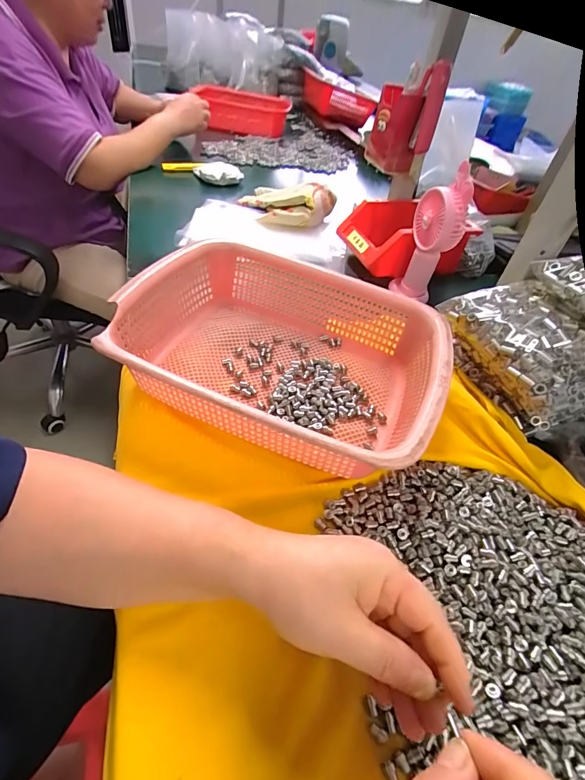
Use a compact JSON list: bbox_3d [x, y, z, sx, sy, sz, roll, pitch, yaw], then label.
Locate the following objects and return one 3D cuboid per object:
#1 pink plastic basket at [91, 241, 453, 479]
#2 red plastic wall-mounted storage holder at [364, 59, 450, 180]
[{"bbox_3d":[-0.007,-0.038,0.371,0.285,0.078,0.215,20,50,12],"label":"pink plastic basket"},{"bbox_3d":[0.161,-0.389,0.558,0.093,0.122,0.044,16,46,6],"label":"red plastic wall-mounted storage holder"}]

